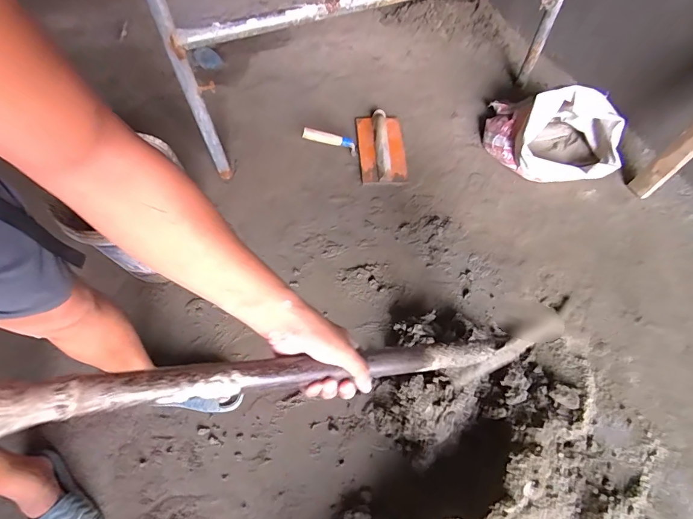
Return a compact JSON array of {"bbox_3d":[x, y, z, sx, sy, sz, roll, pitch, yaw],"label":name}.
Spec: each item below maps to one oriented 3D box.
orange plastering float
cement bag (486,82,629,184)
[{"bbox_3d":[0.123,-0.399,1.350,0.165,0.052,0.333,-4,61,-1],"label":"orange plastering float"},{"bbox_3d":[0.698,-0.466,1.305,0.392,0.214,0.356,6,62,4],"label":"cement bag"}]

